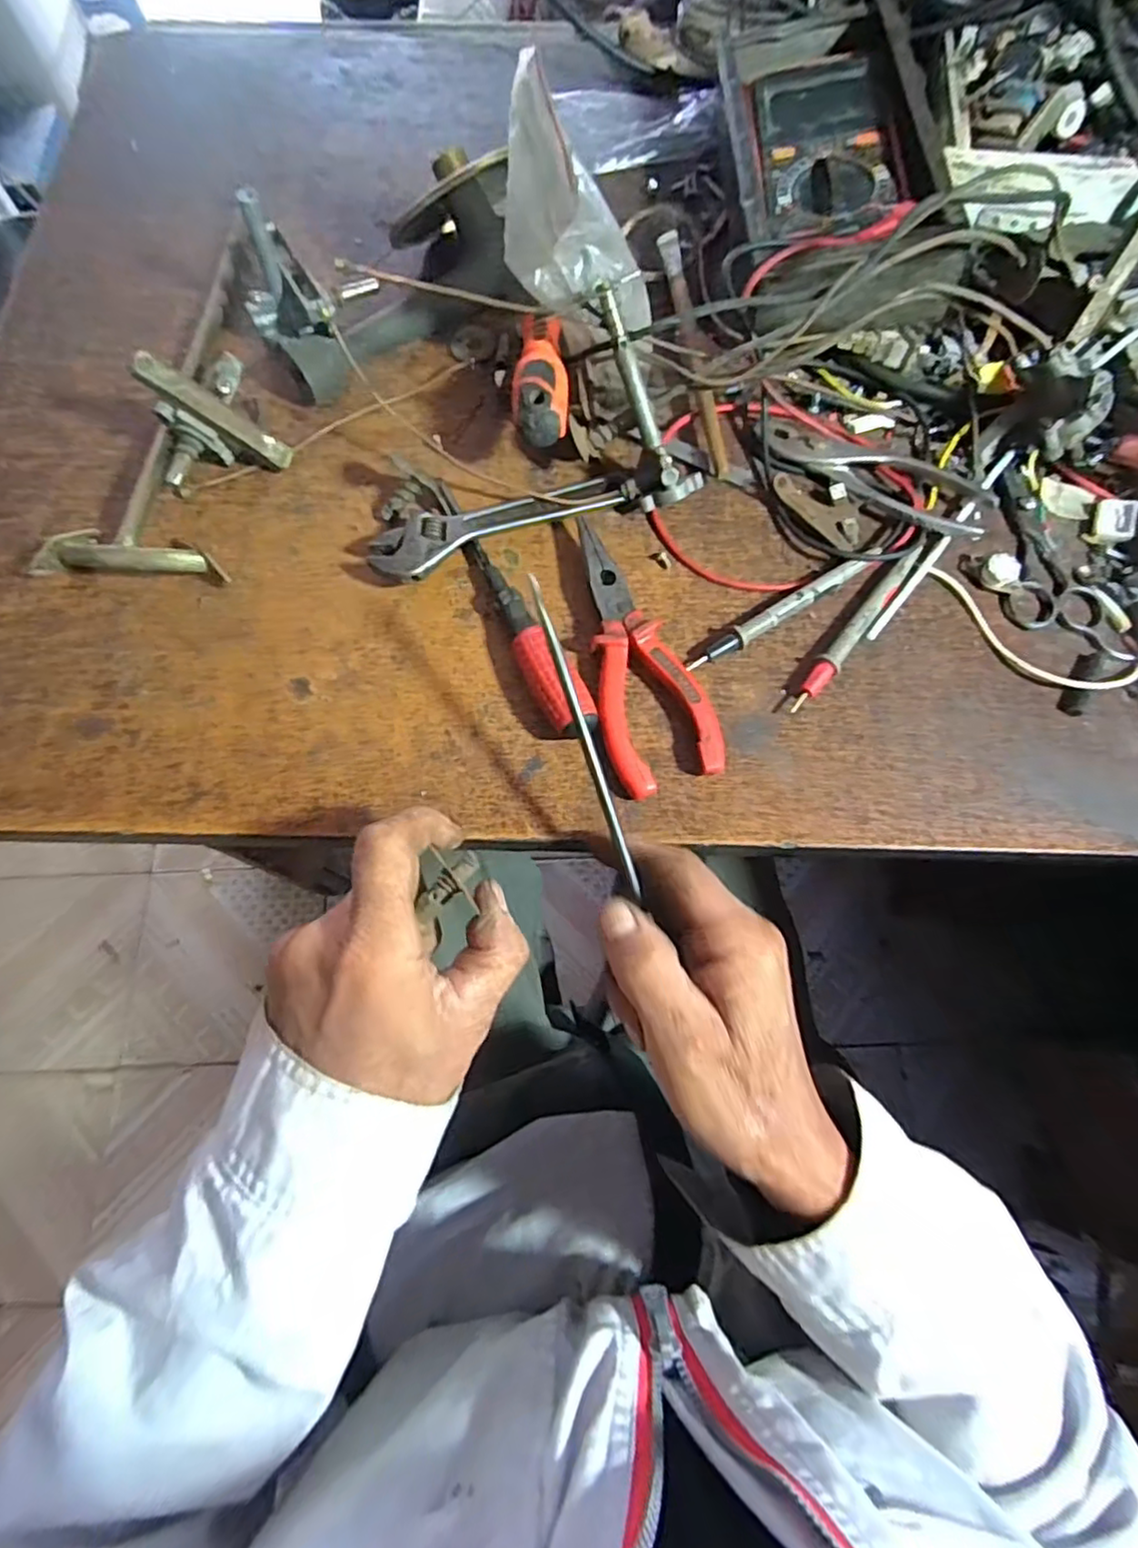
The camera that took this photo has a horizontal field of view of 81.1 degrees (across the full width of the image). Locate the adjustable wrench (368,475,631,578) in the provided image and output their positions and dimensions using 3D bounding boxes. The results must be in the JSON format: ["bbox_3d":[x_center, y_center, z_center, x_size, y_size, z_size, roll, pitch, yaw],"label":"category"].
[{"bbox_3d":[-0.034,-0.133,0.349,0.139,0.018,0.035,-22,73,-6],"label":"adjustable wrench"}]

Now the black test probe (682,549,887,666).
[{"bbox_3d":[0.112,-0.086,0.341,0.121,0.007,0.011,-33,74,-9],"label":"black test probe"}]

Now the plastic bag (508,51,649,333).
[{"bbox_3d":[0.005,-0.262,0.322,0.074,0.088,0.077,3,72,2],"label":"plastic bag"}]

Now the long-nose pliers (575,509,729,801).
[{"bbox_3d":[0.032,-0.060,0.332,0.052,0.020,0.141,-16,73,-4],"label":"long-nose pliers"}]

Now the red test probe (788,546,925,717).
[{"bbox_3d":[0.148,-0.078,0.343,0.013,0.011,0.118,37,77,12],"label":"red test probe"}]

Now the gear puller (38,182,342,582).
[{"bbox_3d":[-0.194,-0.206,0.348,0.094,0.058,0.232,15,73,6],"label":"gear puller"}]

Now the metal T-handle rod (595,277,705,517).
[{"bbox_3d":[0.037,-0.186,0.330,0.029,0.017,0.100,-28,112,-7],"label":"metal T-handle rod"}]

